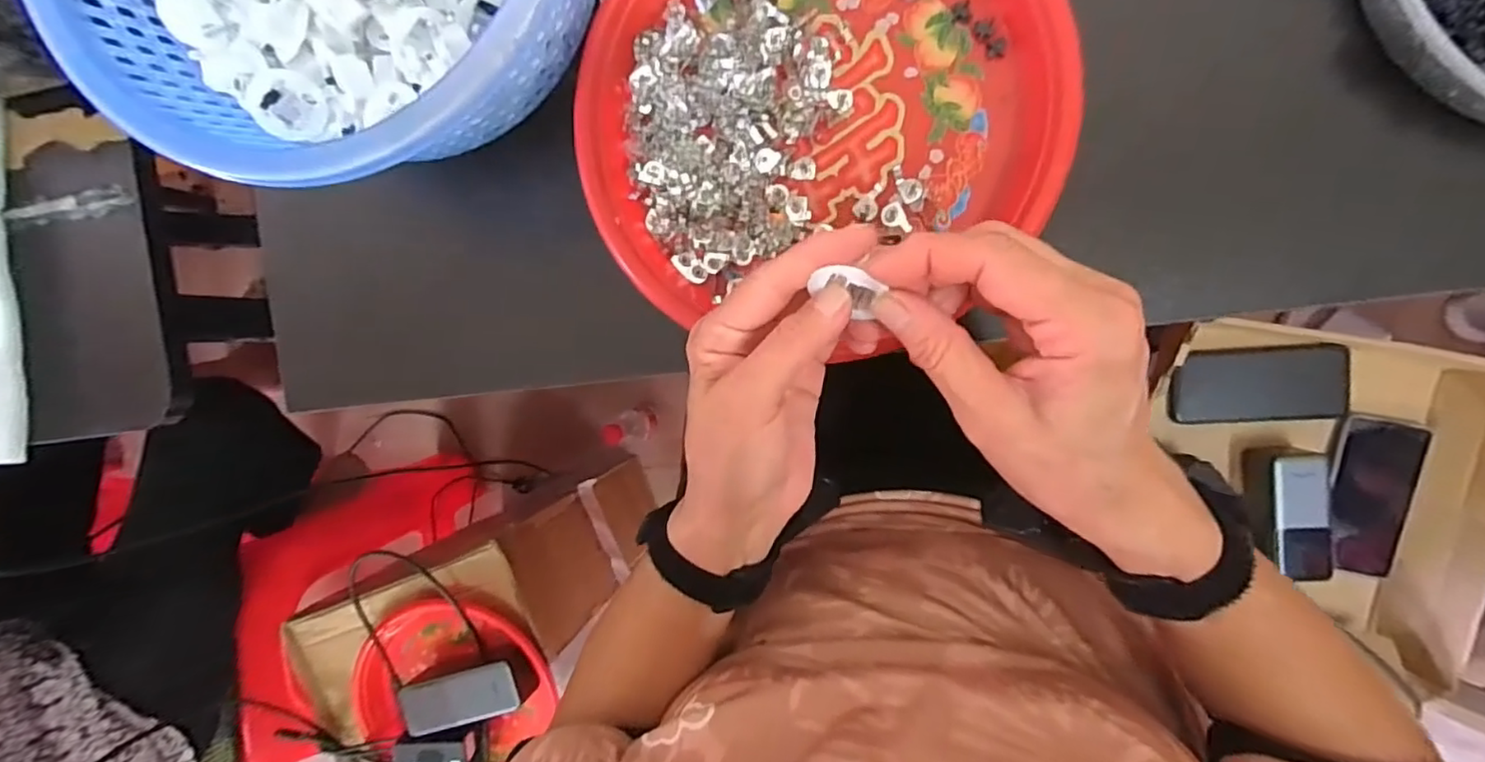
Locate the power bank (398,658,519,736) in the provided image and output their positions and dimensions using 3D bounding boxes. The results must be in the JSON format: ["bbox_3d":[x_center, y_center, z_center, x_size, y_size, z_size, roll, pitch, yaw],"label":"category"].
[{"bbox_3d":[-0.293,0.327,0.645,0.127,0.014,0.052,-17,91,10],"label":"power bank"}]

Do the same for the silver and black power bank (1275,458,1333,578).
[{"bbox_3d":[0.560,0.138,0.623,0.045,0.016,0.121,-1,94,9],"label":"silver and black power bank"}]

